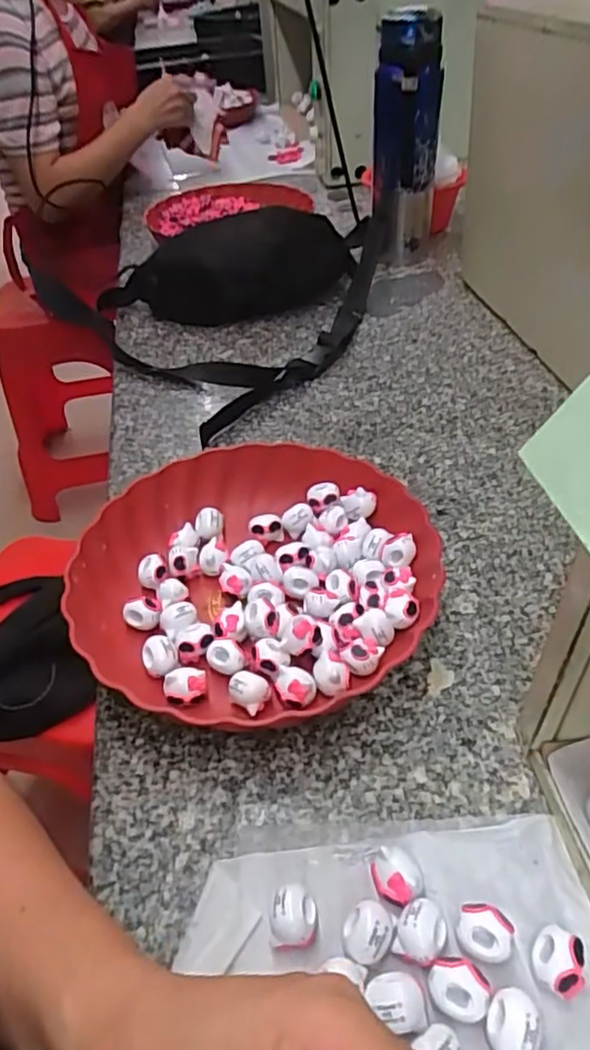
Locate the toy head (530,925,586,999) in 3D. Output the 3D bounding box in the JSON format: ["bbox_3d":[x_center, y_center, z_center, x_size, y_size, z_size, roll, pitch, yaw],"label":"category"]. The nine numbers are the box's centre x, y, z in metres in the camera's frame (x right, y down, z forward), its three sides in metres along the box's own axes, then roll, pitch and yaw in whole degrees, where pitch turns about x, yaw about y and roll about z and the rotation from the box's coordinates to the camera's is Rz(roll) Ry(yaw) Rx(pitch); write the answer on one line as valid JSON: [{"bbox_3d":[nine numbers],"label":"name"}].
[{"bbox_3d":[0.116,0.194,0.289,0.023,0.020,0.022,-3,43,3],"label":"toy head"}]

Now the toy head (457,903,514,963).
[{"bbox_3d":[0.086,0.188,0.298,0.023,0.020,0.020,11,46,18],"label":"toy head"}]

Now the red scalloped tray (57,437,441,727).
[{"bbox_3d":[-0.026,0.033,0.456,0.241,0.048,0.221,-3,43,4],"label":"red scalloped tray"}]

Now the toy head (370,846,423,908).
[{"bbox_3d":[0.050,0.173,0.318,0.025,0.019,0.020,28,53,31],"label":"toy head"}]

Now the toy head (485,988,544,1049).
[{"bbox_3d":[0.091,0.211,0.273,0.022,0.019,0.022,-3,43,3],"label":"toy head"}]

